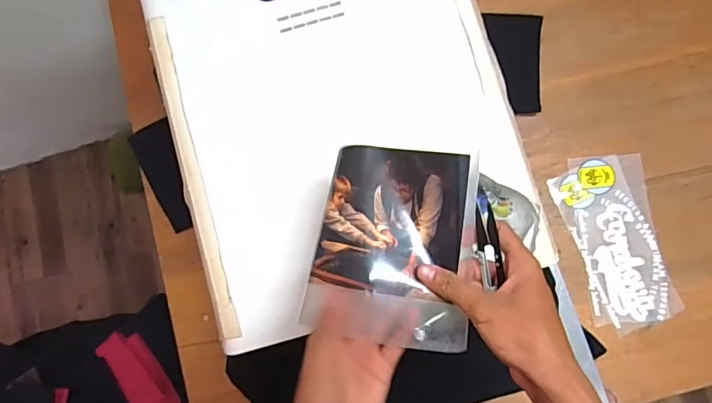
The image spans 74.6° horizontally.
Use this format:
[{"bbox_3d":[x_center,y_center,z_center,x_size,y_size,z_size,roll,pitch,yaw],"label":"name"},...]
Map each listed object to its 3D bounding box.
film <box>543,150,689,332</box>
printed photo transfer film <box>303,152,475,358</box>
[{"bbox_3d":[0.380,0.057,0.687,0.133,0.006,0.250,-10,83,2],"label":"film"},{"bbox_3d":[0.033,0.038,0.418,0.140,0.030,0.171,6,83,4],"label":"printed photo transfer film"}]

